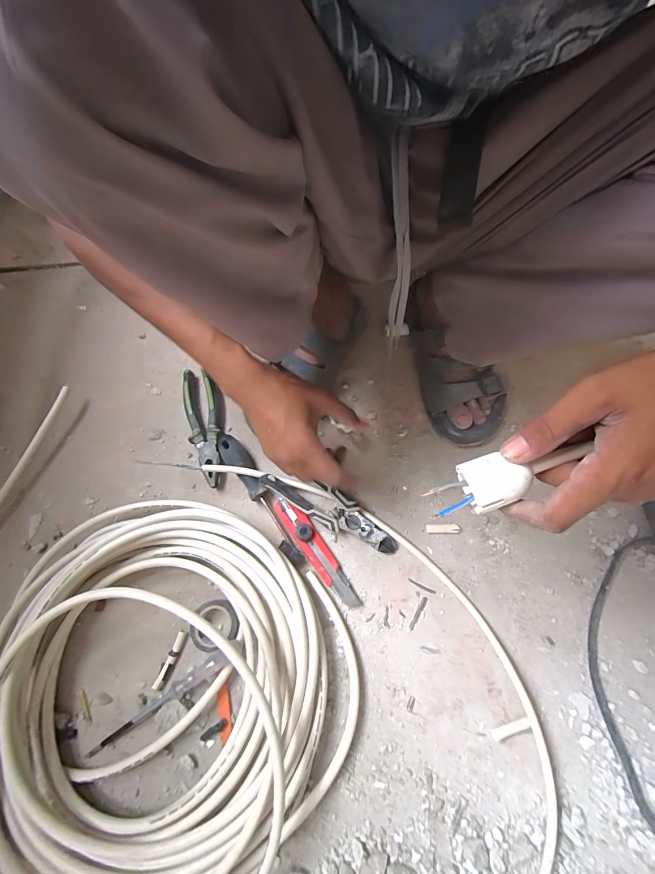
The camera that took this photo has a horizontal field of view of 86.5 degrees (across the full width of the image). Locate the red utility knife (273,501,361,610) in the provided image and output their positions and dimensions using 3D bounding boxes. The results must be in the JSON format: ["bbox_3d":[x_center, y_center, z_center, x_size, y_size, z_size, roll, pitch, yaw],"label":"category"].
[{"bbox_3d":[-0.015,0.145,0.445,0.030,0.022,0.162,-36,71,-11],"label":"red utility knife"}]

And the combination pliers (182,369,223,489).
[{"bbox_3d":[-0.180,-0.018,0.514,0.050,0.027,0.186,-17,69,-4],"label":"combination pliers"}]

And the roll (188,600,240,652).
[{"bbox_3d":[-0.136,0.225,0.419,0.056,0.023,0.052,-1,68,3],"label":"roll"}]

